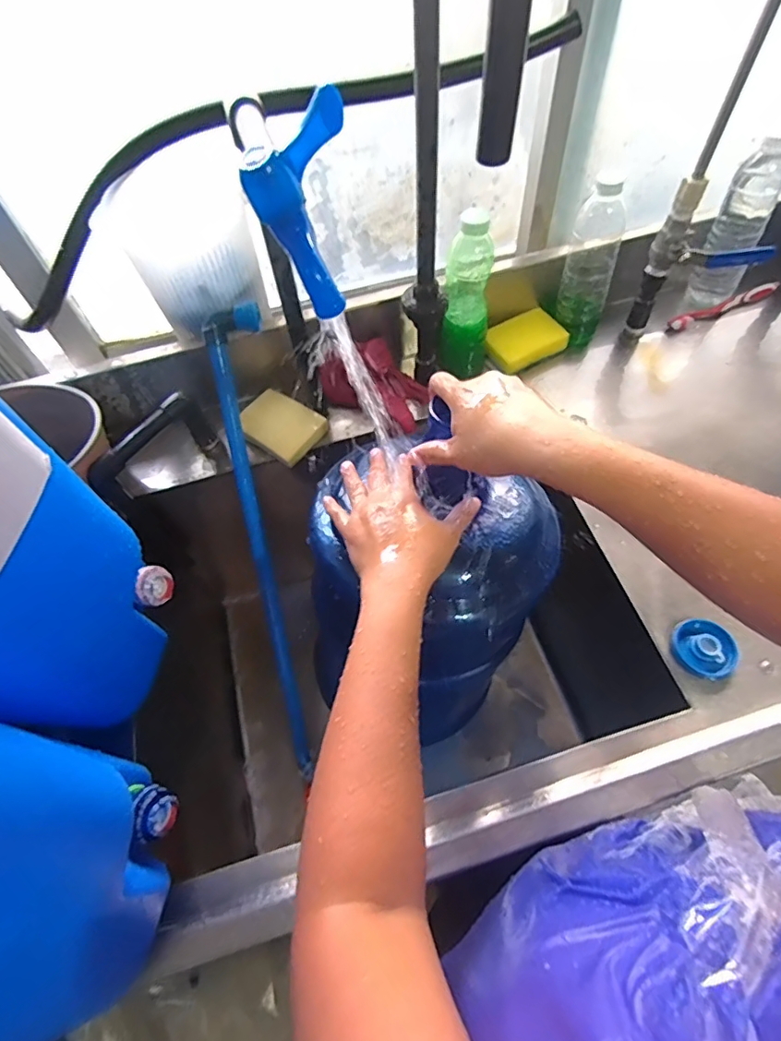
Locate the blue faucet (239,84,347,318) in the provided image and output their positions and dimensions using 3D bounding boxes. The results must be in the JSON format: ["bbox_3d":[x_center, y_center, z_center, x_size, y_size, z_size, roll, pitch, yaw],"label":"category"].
[{"bbox_3d":[-0.046,-0.175,0.294,0.045,0.092,0.052,18,61,14],"label":"blue faucet"}]

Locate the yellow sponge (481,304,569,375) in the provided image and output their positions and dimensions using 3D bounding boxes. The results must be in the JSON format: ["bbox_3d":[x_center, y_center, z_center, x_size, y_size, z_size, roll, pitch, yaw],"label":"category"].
[{"bbox_3d":[0.187,-0.249,0.725,0.104,0.027,0.071,-30,61,-14],"label":"yellow sponge"}]

